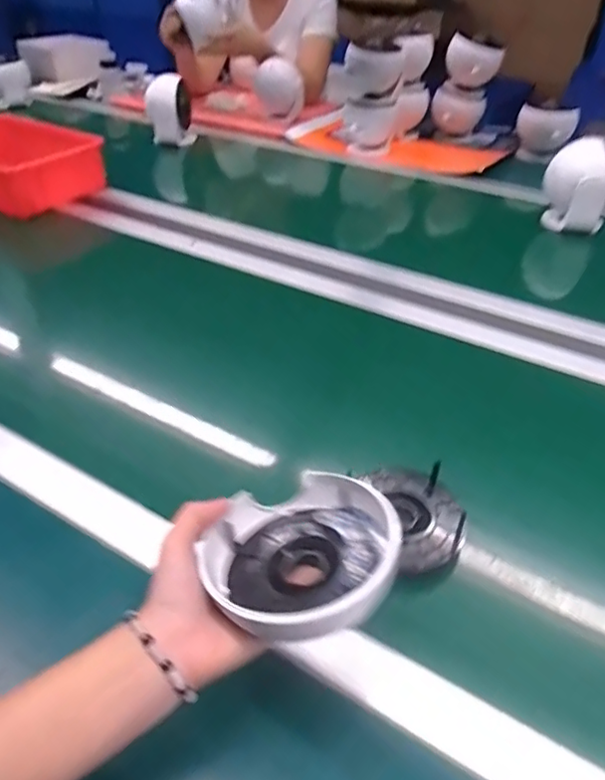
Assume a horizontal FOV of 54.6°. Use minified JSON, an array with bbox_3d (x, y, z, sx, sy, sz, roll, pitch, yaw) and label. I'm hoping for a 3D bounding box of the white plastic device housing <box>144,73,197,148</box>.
[{"bbox_3d":[-0.292,-0.616,1.284,0.092,0.121,0.080,-7,40,-8],"label":"white plastic device housing"}]

